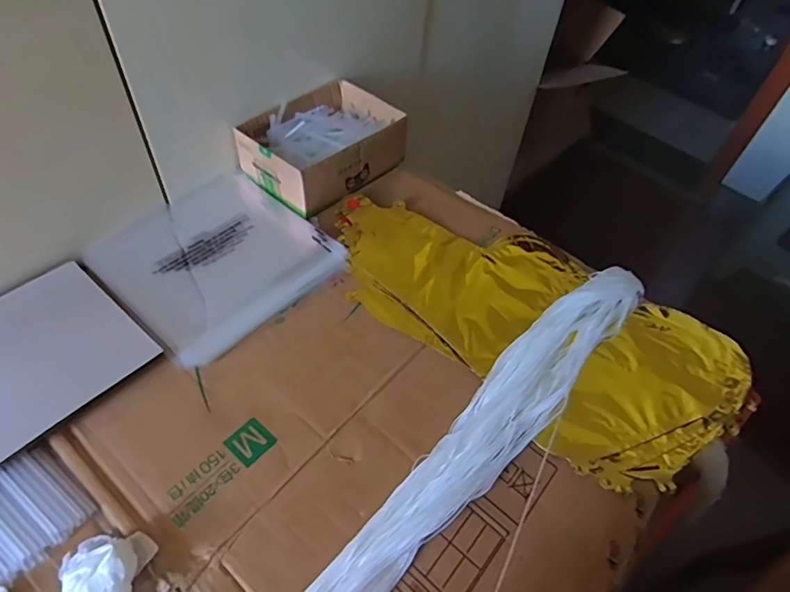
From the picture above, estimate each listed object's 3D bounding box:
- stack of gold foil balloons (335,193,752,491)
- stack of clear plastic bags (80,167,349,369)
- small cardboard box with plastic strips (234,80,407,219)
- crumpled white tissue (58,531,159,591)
[{"bbox_3d":[0.132,0.021,0.555,0.459,0.030,0.237,29,54,17],"label":"stack of gold foil balloons"},{"bbox_3d":[-0.200,-0.048,0.572,0.217,0.006,0.219,36,56,22],"label":"stack of clear plastic bags"},{"bbox_3d":[-0.093,-0.199,0.665,0.140,0.064,0.190,35,56,21],"label":"small cardboard box with plastic strips"},{"bbox_3d":[-0.201,0.191,0.358,0.058,0.028,0.064,-35,62,-29],"label":"crumpled white tissue"}]

